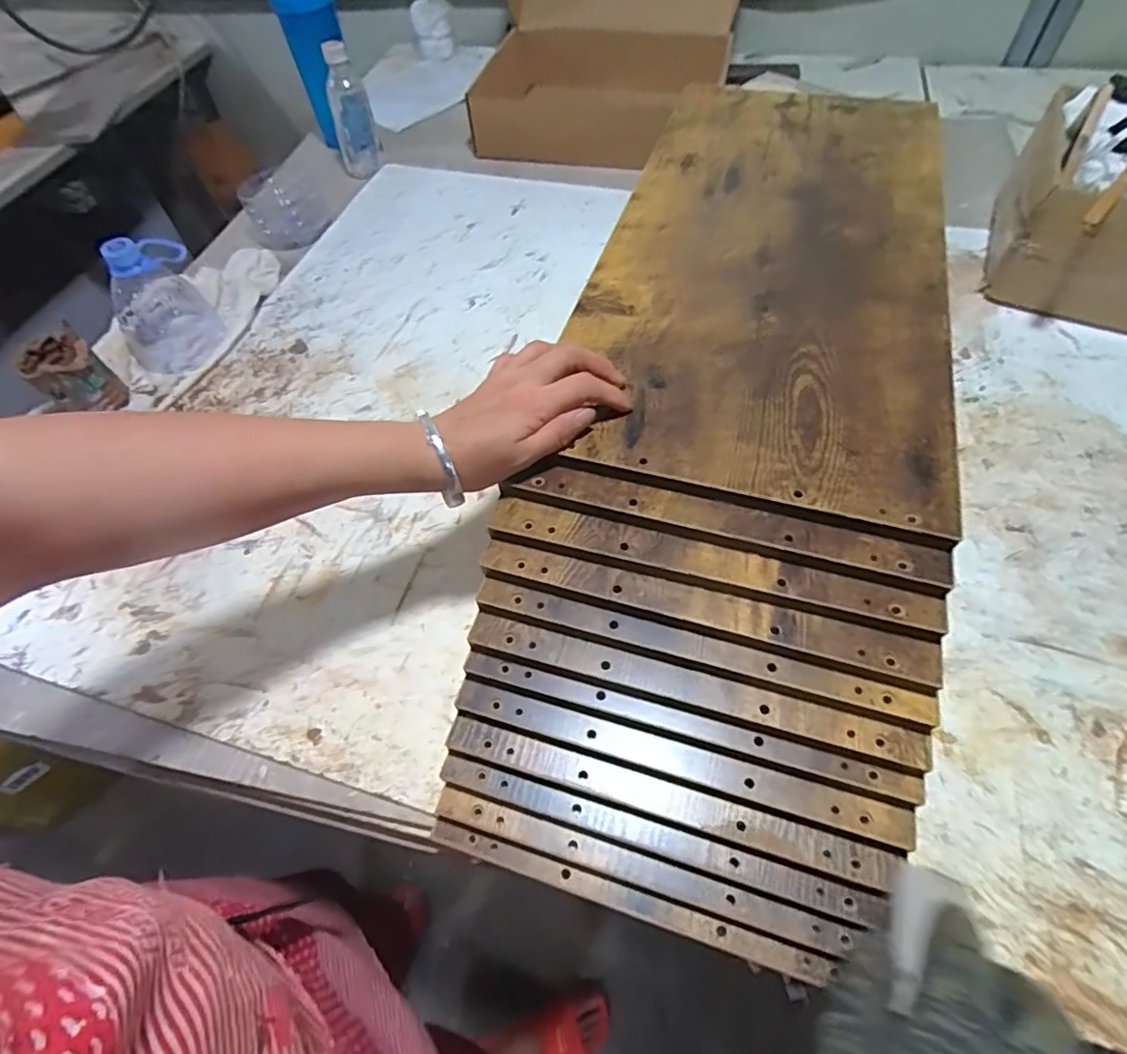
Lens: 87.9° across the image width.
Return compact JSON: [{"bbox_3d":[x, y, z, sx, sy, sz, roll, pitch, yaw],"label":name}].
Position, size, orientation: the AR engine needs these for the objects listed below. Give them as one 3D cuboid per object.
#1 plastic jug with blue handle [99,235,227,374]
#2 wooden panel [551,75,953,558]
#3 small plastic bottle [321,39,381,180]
[{"bbox_3d":[-0.458,-0.258,0.649,0.099,0.120,0.100,-40,63,-21],"label":"plastic jug with blue handle"},{"bbox_3d":[0.180,-0.251,0.504,0.272,0.010,0.571,10,57,9],"label":"wooden panel"},{"bbox_3d":[-0.305,-0.593,0.835,0.058,0.152,0.048,-17,57,-9],"label":"small plastic bottle"}]

